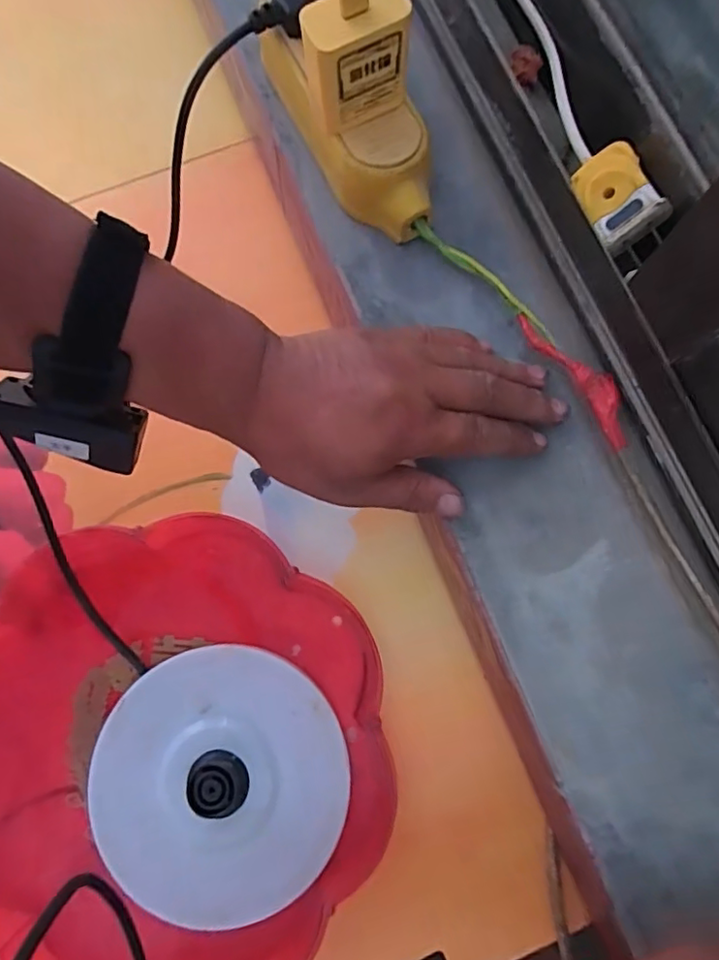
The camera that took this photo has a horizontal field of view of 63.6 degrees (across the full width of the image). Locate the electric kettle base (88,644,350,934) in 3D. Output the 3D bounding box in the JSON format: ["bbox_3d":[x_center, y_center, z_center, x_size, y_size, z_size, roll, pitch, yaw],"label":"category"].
[{"bbox_3d":[-0.084,0.181,0.350,0.147,0.029,0.147,0,76,1],"label":"electric kettle base"}]

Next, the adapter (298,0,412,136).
[{"bbox_3d":[-0.002,-0.215,0.296,0.050,0.051,0.026,-22,80,-4],"label":"adapter"}]

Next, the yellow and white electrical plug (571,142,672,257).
[{"bbox_3d":[0.129,-0.141,0.290,0.031,0.012,0.047,-31,74,33],"label":"yellow and white electrical plug"}]

